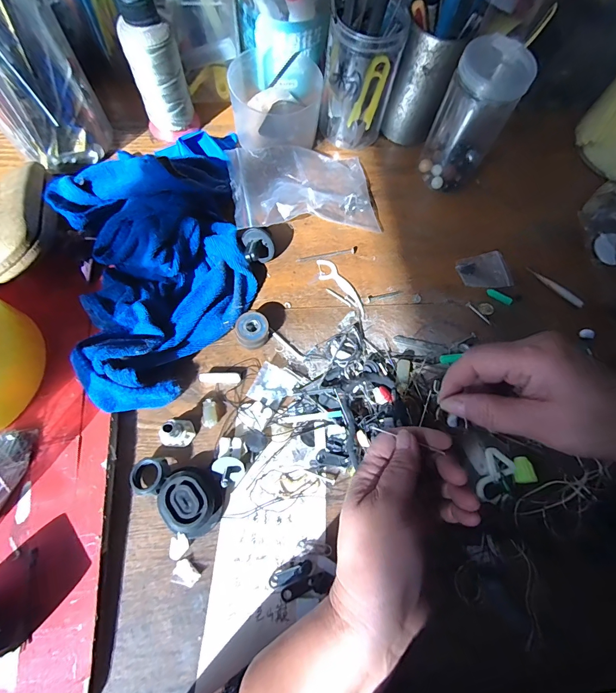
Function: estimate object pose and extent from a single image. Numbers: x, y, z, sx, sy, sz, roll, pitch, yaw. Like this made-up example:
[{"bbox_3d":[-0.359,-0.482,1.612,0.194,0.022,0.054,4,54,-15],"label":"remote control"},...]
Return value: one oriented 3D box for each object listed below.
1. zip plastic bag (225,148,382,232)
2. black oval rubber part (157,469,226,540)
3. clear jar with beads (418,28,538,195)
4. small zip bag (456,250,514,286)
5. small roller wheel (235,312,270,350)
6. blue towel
[{"bbox_3d":[-0.004,-0.170,0.381,0.148,0.033,0.107,-9,70,-6],"label":"zip plastic bag"},{"bbox_3d":[-0.090,0.119,0.274,0.043,0.019,0.048,-30,73,-13],"label":"black oval rubber part"},{"bbox_3d":[0.159,-0.222,0.362,0.064,0.124,0.055,26,70,7],"label":"clear jar with beads"},{"bbox_3d":[0.182,-0.079,0.373,0.052,0.006,0.039,-7,70,-6],"label":"small zip bag"},{"bbox_3d":[-0.050,-0.013,0.328,0.029,0.019,0.032,-12,70,-7],"label":"small roller wheel"},{"bbox_3d":[-0.133,-0.095,0.324,0.153,0.073,0.282,-12,70,-7],"label":"blue towel"}]

